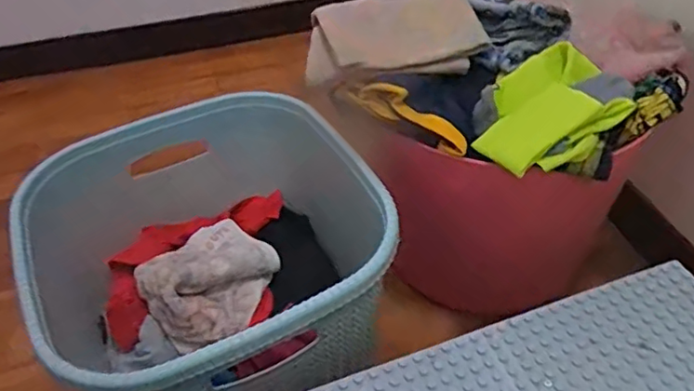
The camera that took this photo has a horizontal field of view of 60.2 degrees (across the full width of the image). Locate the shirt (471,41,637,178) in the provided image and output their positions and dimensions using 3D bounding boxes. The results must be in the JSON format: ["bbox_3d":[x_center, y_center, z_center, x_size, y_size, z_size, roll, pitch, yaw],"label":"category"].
[{"bbox_3d":[0.251,-0.114,0.748,0.196,0.047,0.157,-34,52,-12],"label":"shirt"}]

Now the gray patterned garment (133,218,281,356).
[{"bbox_3d":[-0.190,0.113,0.831,0.148,0.088,0.188,24,50,27],"label":"gray patterned garment"}]

